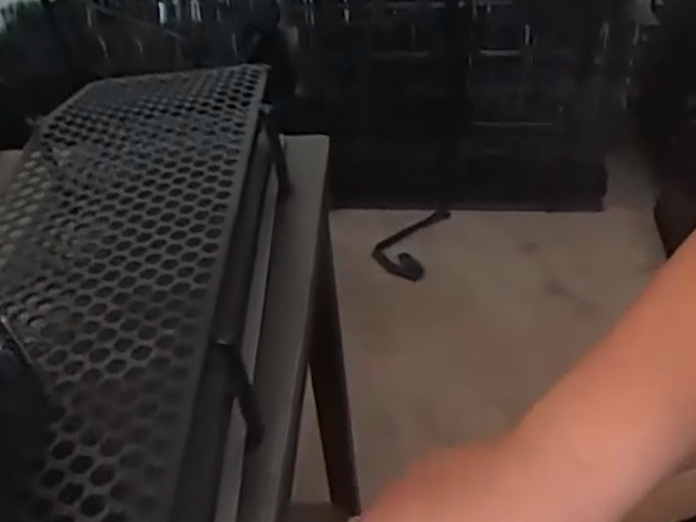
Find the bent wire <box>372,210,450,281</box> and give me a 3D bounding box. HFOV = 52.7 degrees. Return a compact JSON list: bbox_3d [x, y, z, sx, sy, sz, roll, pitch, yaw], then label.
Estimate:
[{"bbox_3d":[0.121,-0.050,1.346,0.098,0.021,0.219,12,41,21],"label":"bent wire"}]

